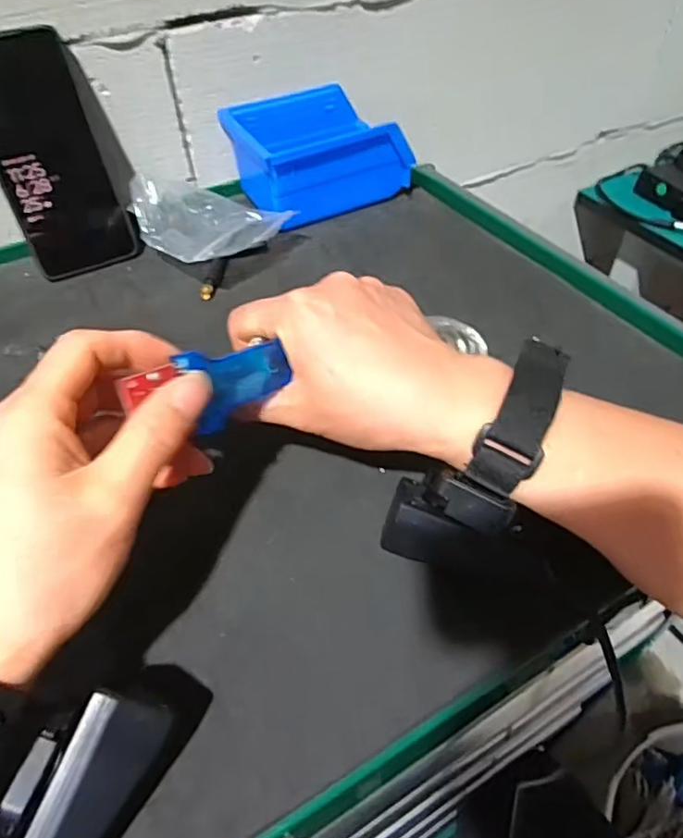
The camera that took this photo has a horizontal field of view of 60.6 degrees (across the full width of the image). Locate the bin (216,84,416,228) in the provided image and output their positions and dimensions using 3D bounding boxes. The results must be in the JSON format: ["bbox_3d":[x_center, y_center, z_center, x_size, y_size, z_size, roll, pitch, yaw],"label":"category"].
[{"bbox_3d":[-0.021,-0.235,0.514,0.133,0.065,0.105,-22,50,-17],"label":"bin"}]

